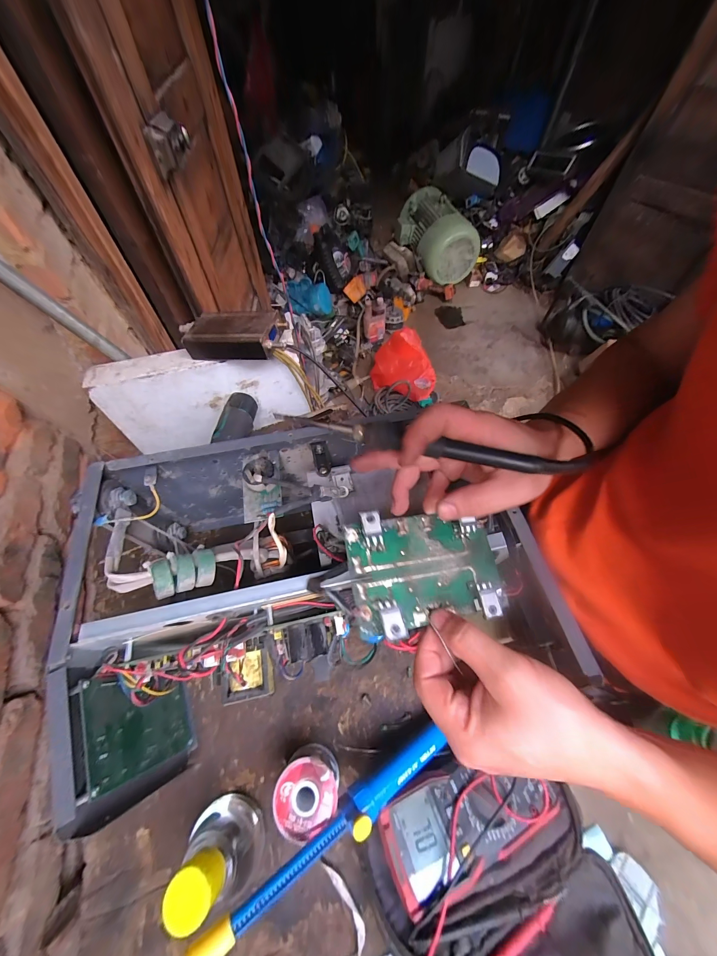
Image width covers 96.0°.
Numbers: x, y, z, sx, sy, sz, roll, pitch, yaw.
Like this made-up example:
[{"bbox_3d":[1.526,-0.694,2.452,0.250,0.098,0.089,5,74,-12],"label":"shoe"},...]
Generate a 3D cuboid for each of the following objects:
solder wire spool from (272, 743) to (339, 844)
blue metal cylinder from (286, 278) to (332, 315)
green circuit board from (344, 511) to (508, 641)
[{"bbox_3d":[-0.056,0.338,0.353,0.059,0.071,0.061,0,60,0],"label":"solder wire spool"},{"bbox_3d":[-0.272,-0.956,1.717,0.239,0.134,0.125,15,61,9],"label":"blue metal cylinder"},{"bbox_3d":[0.057,0.070,0.258,0.126,0.015,0.086,-3,69,-15],"label":"green circuit board"}]

